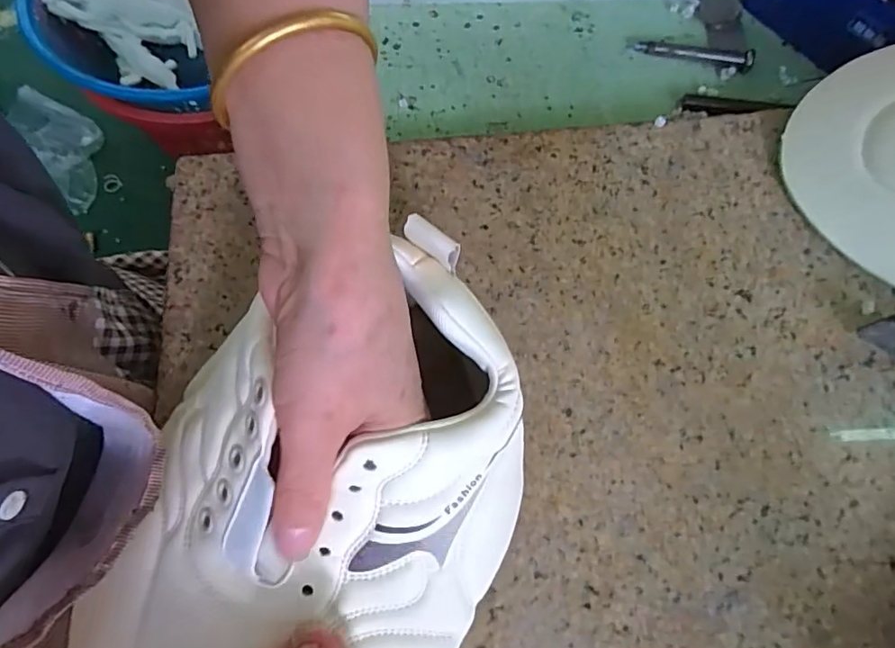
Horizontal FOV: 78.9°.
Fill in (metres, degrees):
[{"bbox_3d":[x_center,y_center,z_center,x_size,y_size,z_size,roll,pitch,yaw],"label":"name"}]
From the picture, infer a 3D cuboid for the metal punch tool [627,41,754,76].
[{"bbox_3d":[0.164,-0.183,0.367,0.080,0.008,0.013,13,70,5],"label":"metal punch tool"}]

